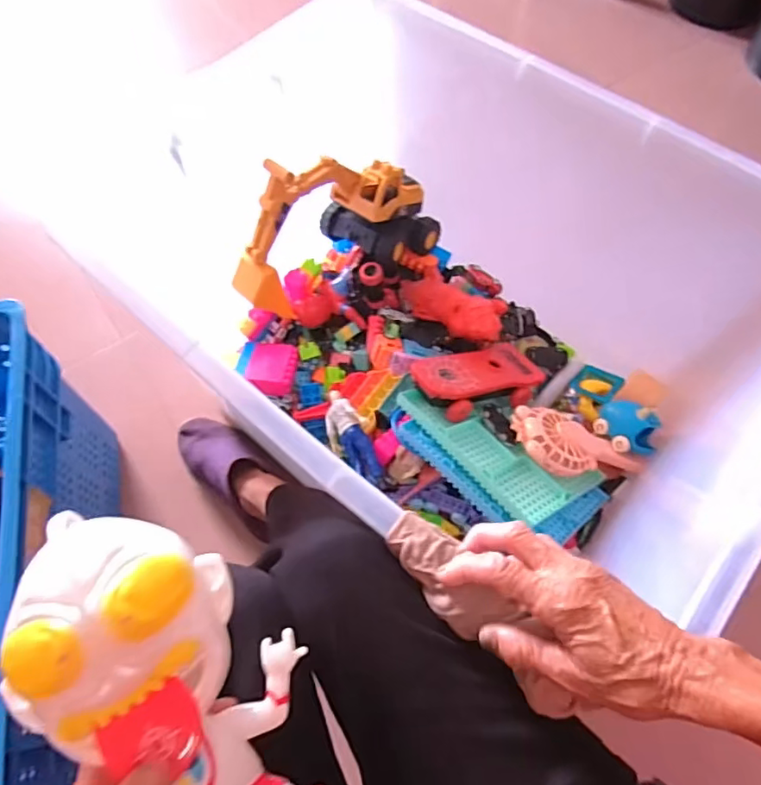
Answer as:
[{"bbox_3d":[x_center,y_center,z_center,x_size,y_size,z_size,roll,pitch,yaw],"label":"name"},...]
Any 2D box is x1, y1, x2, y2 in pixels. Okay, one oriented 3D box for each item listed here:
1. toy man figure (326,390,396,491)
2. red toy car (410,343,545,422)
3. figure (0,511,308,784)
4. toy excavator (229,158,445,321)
[{"bbox_3d":[-0.038,0.067,0.759,0.049,0.039,0.168,-23,65,-11],"label":"toy man figure"},{"bbox_3d":[0.136,-0.020,0.782,0.196,0.035,0.099,-11,61,-32],"label":"red toy car"},{"bbox_3d":[-0.115,0.152,0.286,0.128,0.080,0.189,-10,81,-36],"label":"figure"},{"bbox_3d":[-0.064,-0.244,0.790,0.307,0.171,0.110,-25,66,-12],"label":"toy excavator"}]

